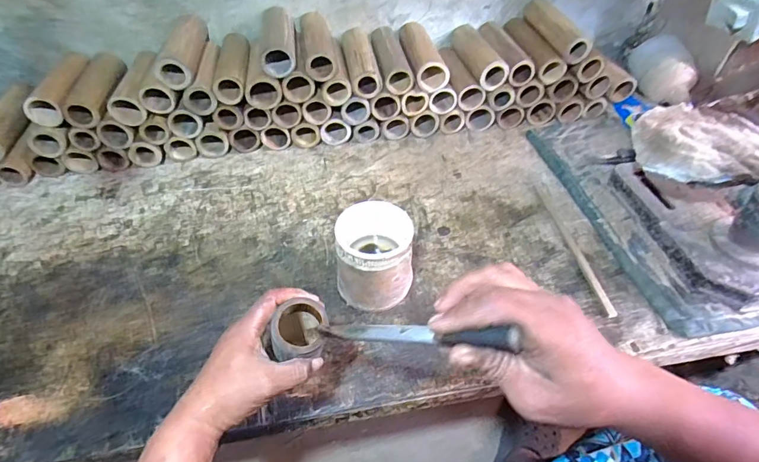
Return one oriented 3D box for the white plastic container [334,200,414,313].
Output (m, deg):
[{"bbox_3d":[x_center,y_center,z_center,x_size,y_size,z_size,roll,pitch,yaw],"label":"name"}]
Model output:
[{"bbox_3d":[-0.008,0.040,0.588,0.103,0.129,0.087,2,50,5],"label":"white plastic container"}]

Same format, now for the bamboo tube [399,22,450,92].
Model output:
[{"bbox_3d":[0.077,-0.334,0.835,0.061,0.052,0.173,-10,50,-6],"label":"bamboo tube"}]

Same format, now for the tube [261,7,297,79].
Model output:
[{"bbox_3d":[-0.179,-0.343,0.778,0.056,0.050,0.179,-10,50,-5],"label":"tube"}]

